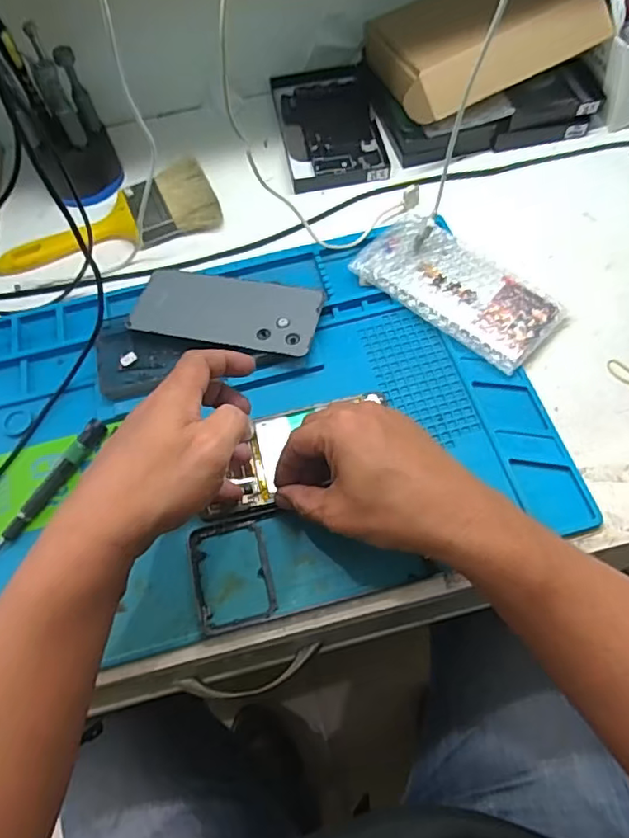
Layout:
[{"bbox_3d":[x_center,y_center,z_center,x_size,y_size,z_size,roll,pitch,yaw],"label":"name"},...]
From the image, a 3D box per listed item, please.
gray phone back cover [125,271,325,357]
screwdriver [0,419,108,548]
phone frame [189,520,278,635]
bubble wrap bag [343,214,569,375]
[{"bbox_3d":[-0.075,-0.094,0.487,0.157,0.006,0.072,10,60,9],"label":"gray phone back cover"},{"bbox_3d":[-0.202,0.055,0.428,0.019,0.014,0.129,26,67,17],"label":"screwdriver"},{"bbox_3d":[-0.058,0.107,0.398,0.054,0.004,0.076,-14,62,-3],"label":"phone frame"},{"bbox_3d":[0.123,-0.115,0.497,0.175,0.023,0.090,38,71,21],"label":"bubble wrap bag"}]

